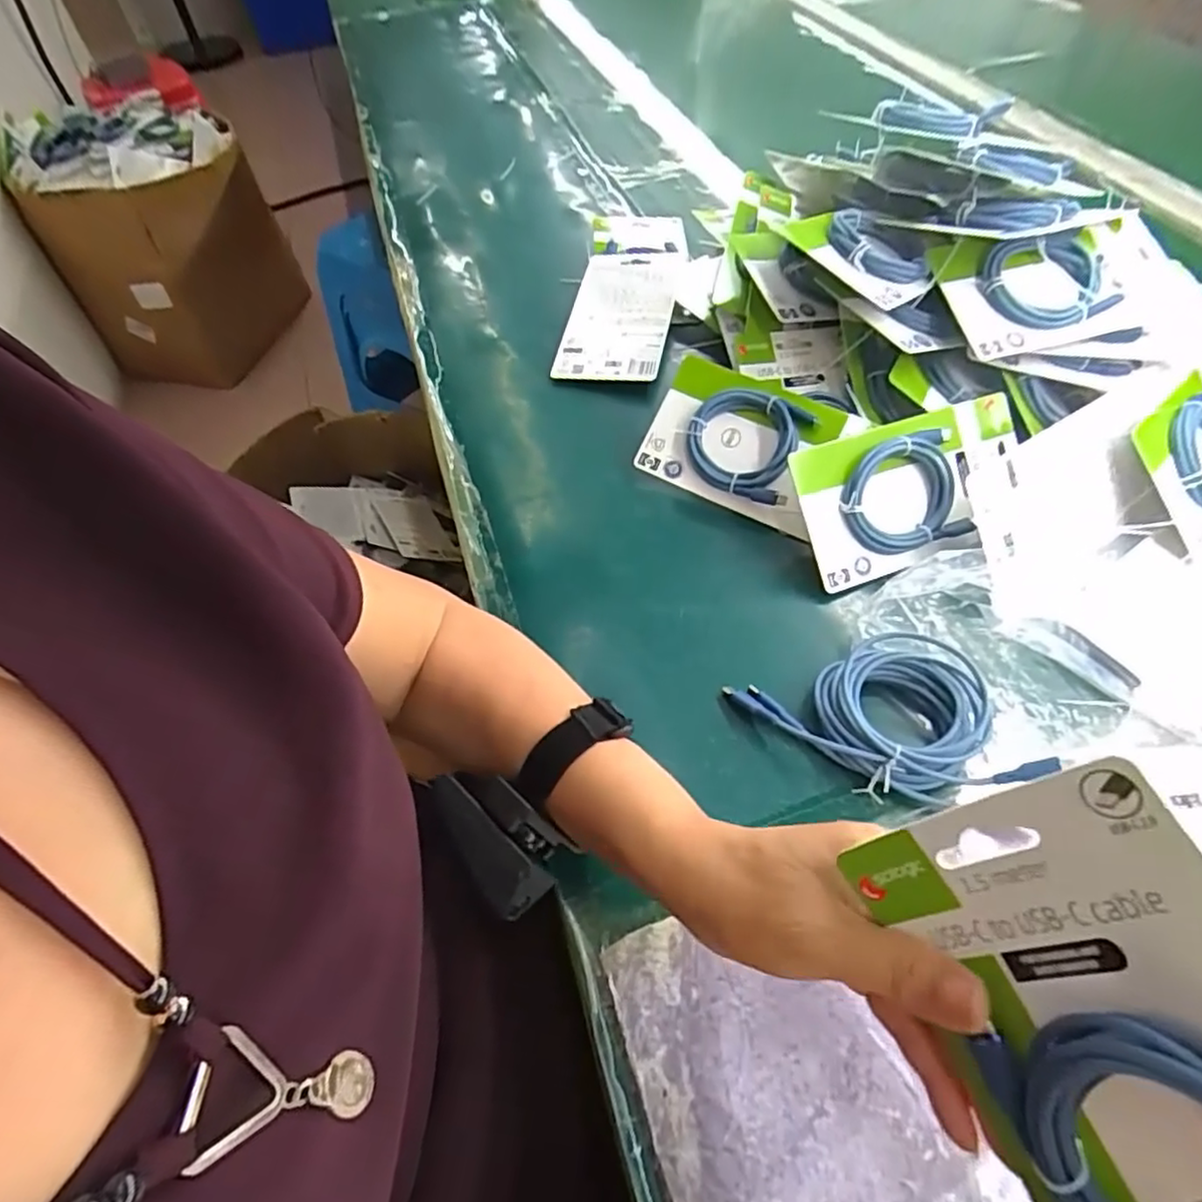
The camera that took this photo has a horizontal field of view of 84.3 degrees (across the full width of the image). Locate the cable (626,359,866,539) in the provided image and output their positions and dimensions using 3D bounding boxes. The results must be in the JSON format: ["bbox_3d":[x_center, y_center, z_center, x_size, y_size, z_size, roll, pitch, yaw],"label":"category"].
[{"bbox_3d":[0.108,-0.124,0.513,0.143,0.026,0.103,25,92,20],"label":"cable"}]

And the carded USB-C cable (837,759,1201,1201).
[{"bbox_3d":[0.146,0.139,0.178,0.016,0.098,0.170,-6,63,-42],"label":"carded USB-C cable"}]

